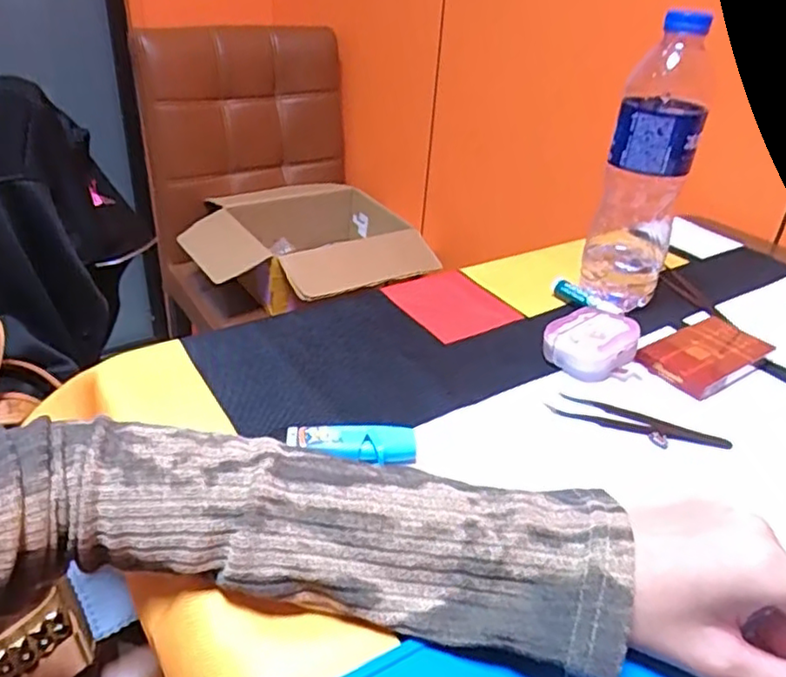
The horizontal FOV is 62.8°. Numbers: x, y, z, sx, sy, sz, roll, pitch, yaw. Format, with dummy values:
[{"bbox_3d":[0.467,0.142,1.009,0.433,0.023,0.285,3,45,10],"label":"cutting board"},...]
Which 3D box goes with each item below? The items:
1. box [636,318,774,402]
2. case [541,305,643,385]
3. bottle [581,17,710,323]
[{"bbox_3d":[0.232,0.013,0.483,0.099,0.016,0.058,-17,37,-31],"label":"box"},{"bbox_3d":[0.147,0.003,0.474,0.062,0.029,0.051,-19,38,-32],"label":"case"},{"bbox_3d":[0.200,-0.130,0.512,0.062,0.222,0.060,16,33,19],"label":"bottle"}]

